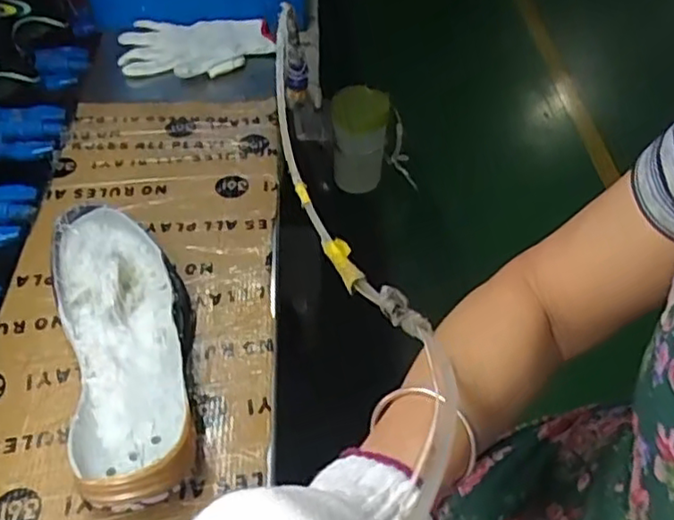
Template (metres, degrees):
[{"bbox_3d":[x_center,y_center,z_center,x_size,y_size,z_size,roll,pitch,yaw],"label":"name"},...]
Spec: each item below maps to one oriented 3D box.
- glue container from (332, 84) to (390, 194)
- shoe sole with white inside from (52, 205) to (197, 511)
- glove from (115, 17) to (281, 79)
[{"bbox_3d":[0.030,-0.153,0.862,0.071,0.138,0.067,7,50,3],"label":"glue container"},{"bbox_3d":[-0.156,0.067,0.489,0.096,0.060,0.254,-15,50,-13],"label":"shoe sole with white inside"},{"bbox_3d":[-0.179,-0.276,0.823,0.189,0.022,0.116,-10,49,-9],"label":"glove"}]

